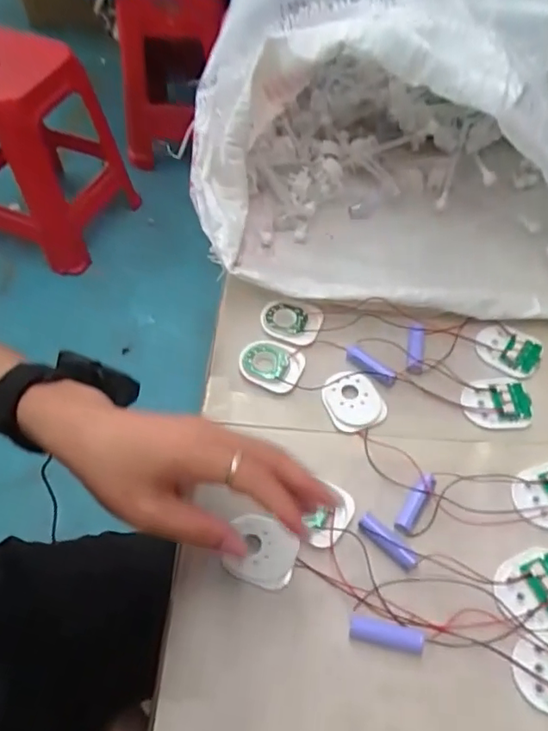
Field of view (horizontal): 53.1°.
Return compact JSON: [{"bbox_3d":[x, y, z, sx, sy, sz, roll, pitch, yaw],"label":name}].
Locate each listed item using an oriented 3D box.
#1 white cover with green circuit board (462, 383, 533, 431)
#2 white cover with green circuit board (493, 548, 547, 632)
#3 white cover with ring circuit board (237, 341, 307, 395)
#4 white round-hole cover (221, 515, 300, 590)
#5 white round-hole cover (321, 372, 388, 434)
[{"bbox_3d":[0.192,0.034,0.471,0.057,0.007,0.042,-3,56,-3],"label":"white cover with green circuit board"},{"bbox_3d":[0.186,0.157,0.385,0.061,0.008,0.050,-20,58,-14],"label":"white cover with green circuit board"},{"bbox_3d":[-0.002,-0.003,0.494,0.060,0.005,0.050,18,57,10],"label":"white cover with ring circuit board"},{"bbox_3d":[-0.009,0.138,0.406,0.050,0.005,0.047,1,56,-1],"label":"white round-hole cover"},{"bbox_3d":[0.068,0.029,0.469,0.045,0.010,0.052,-26,60,-18],"label":"white round-hole cover"}]

